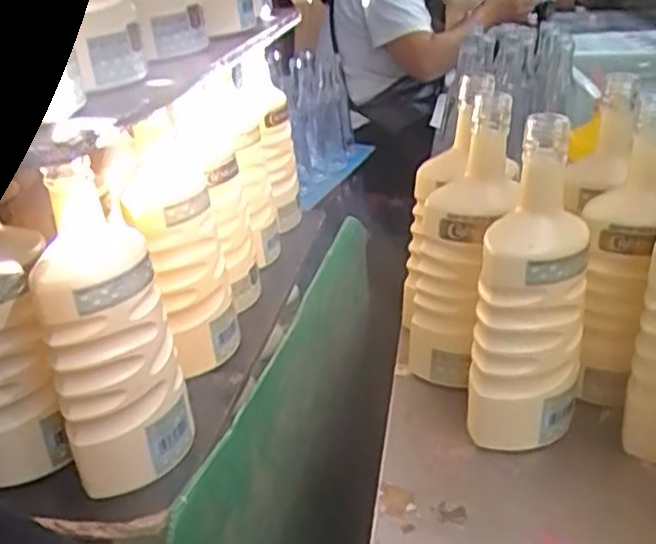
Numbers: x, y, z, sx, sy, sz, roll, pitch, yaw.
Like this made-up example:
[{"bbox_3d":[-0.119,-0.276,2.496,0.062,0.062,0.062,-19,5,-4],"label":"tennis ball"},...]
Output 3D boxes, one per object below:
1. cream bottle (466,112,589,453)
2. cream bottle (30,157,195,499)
[{"bbox_3d":[0.151,0.017,0.546,0.075,0.258,0.063,8,27,23],"label":"cream bottle"},{"bbox_3d":[-0.150,0.040,0.499,0.070,0.229,0.066,-6,26,1],"label":"cream bottle"}]

